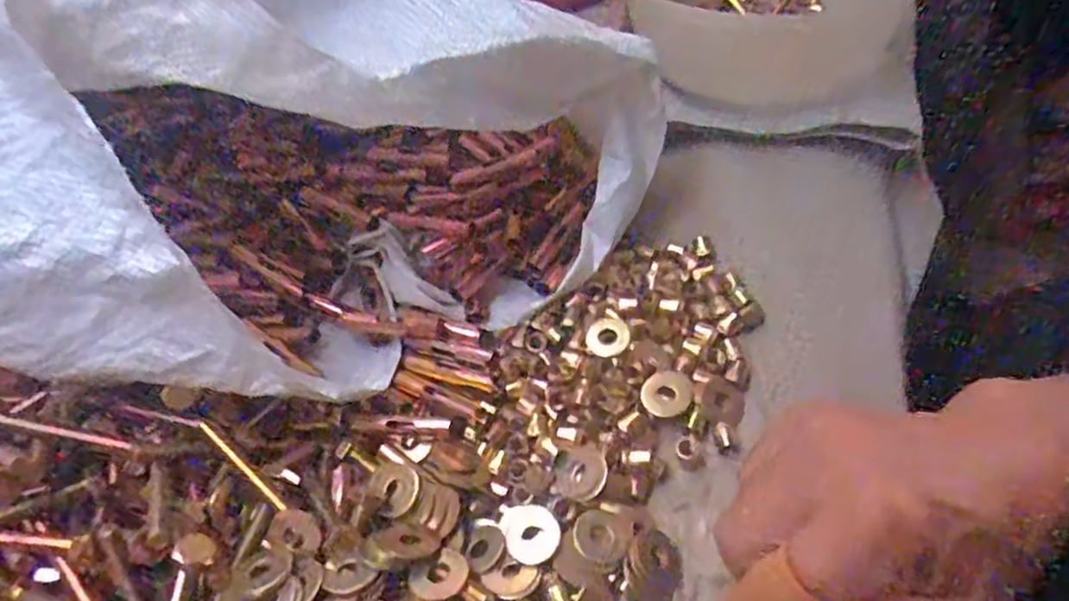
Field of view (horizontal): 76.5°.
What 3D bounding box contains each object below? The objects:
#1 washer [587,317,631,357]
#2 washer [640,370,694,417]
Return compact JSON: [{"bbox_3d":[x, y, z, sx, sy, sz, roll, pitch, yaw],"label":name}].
[{"bbox_3d":[0.034,0.015,0.315,0.020,0.004,0.020,-3,53,3],"label":"washer"},{"bbox_3d":[0.057,0.040,0.293,0.021,0.004,0.021,23,59,20],"label":"washer"}]

